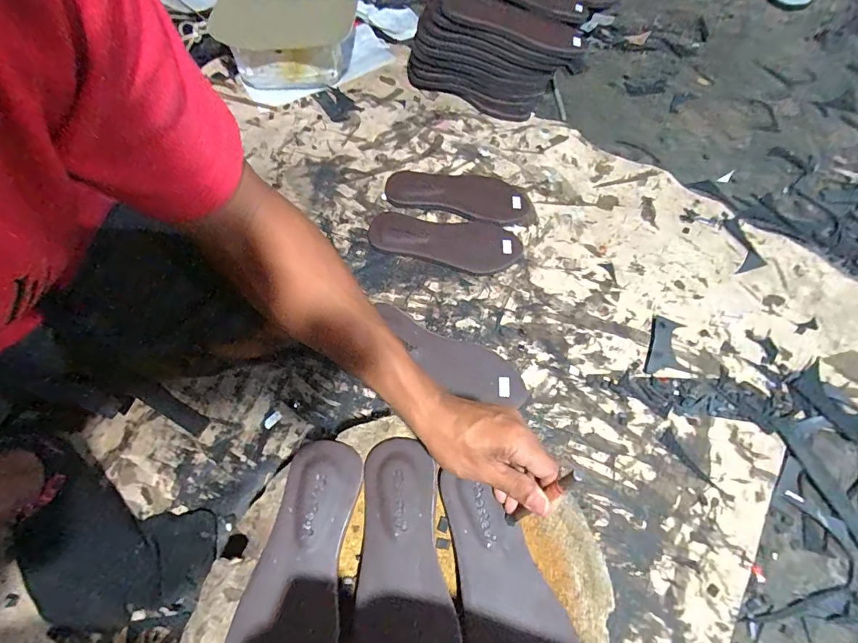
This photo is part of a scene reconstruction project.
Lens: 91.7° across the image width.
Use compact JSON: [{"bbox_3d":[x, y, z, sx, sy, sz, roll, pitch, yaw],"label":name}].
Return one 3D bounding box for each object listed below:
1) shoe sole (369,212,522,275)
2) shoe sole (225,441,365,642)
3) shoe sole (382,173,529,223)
[{"bbox_3d":[0.025,-0.128,0.643,0.227,0.017,0.091,15,64,6],"label":"shoe sole"},{"bbox_3d":[-0.113,0.226,0.378,0.088,0.018,0.218,13,63,6],"label":"shoe sole"},{"bbox_3d":[0.048,-0.213,0.690,0.232,0.012,0.092,12,64,4],"label":"shoe sole"}]

